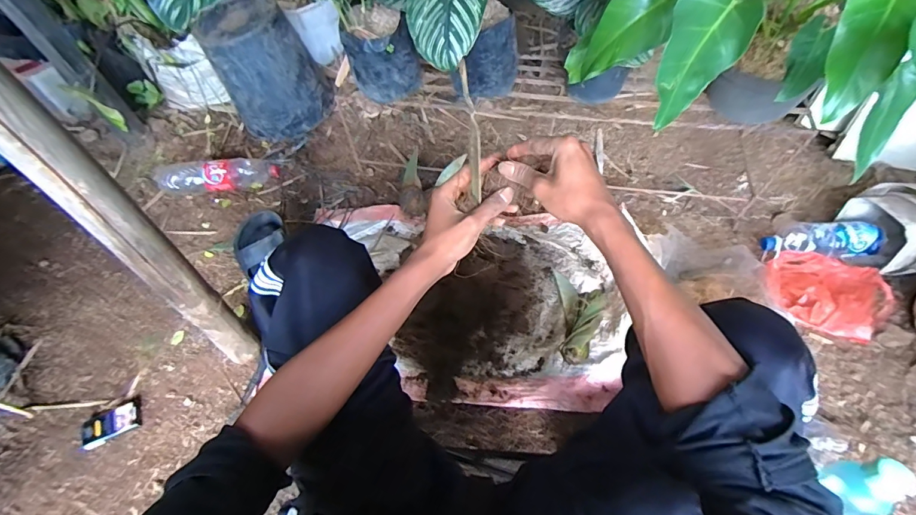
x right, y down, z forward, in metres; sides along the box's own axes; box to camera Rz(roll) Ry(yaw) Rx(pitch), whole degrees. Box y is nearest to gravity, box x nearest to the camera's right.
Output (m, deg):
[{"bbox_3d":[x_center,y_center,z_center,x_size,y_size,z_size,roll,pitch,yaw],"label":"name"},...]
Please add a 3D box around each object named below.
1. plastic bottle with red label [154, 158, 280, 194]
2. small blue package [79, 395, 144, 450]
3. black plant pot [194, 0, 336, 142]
[{"bbox_3d":[-0.726,-0.250,1.234,0.366,0.070,0.115,-3,57,-3],"label":"plastic bottle with red label"},{"bbox_3d":[-0.688,0.332,0.827,0.106,0.022,0.061,-28,62,-18],"label":"small blue package"},{"bbox_3d":[-0.559,-0.563,1.262,0.309,0.326,0.278,-19,59,-13],"label":"black plant pot"}]

